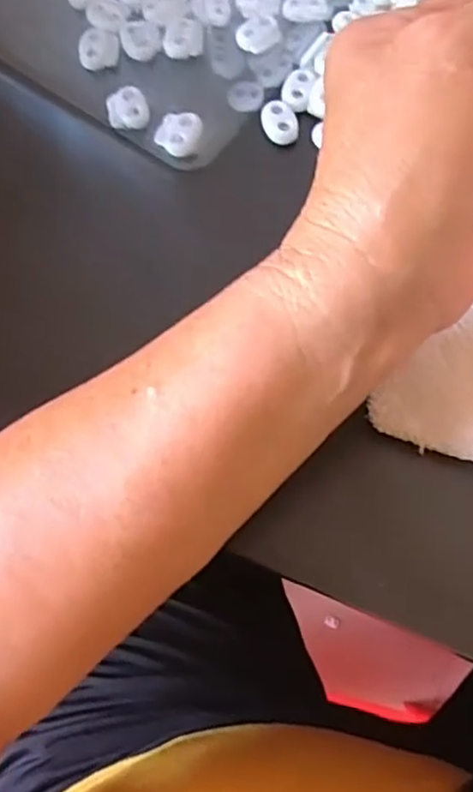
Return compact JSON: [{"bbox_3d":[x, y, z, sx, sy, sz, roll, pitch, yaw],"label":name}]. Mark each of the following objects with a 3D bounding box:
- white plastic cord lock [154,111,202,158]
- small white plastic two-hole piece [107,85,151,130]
[{"bbox_3d":[-0.027,-0.124,0.310,0.020,0.007,0.027,15,72,7],"label":"white plastic cord lock"},{"bbox_3d":[-0.051,-0.136,0.312,0.019,0.008,0.019,-1,71,2],"label":"small white plastic two-hole piece"}]

